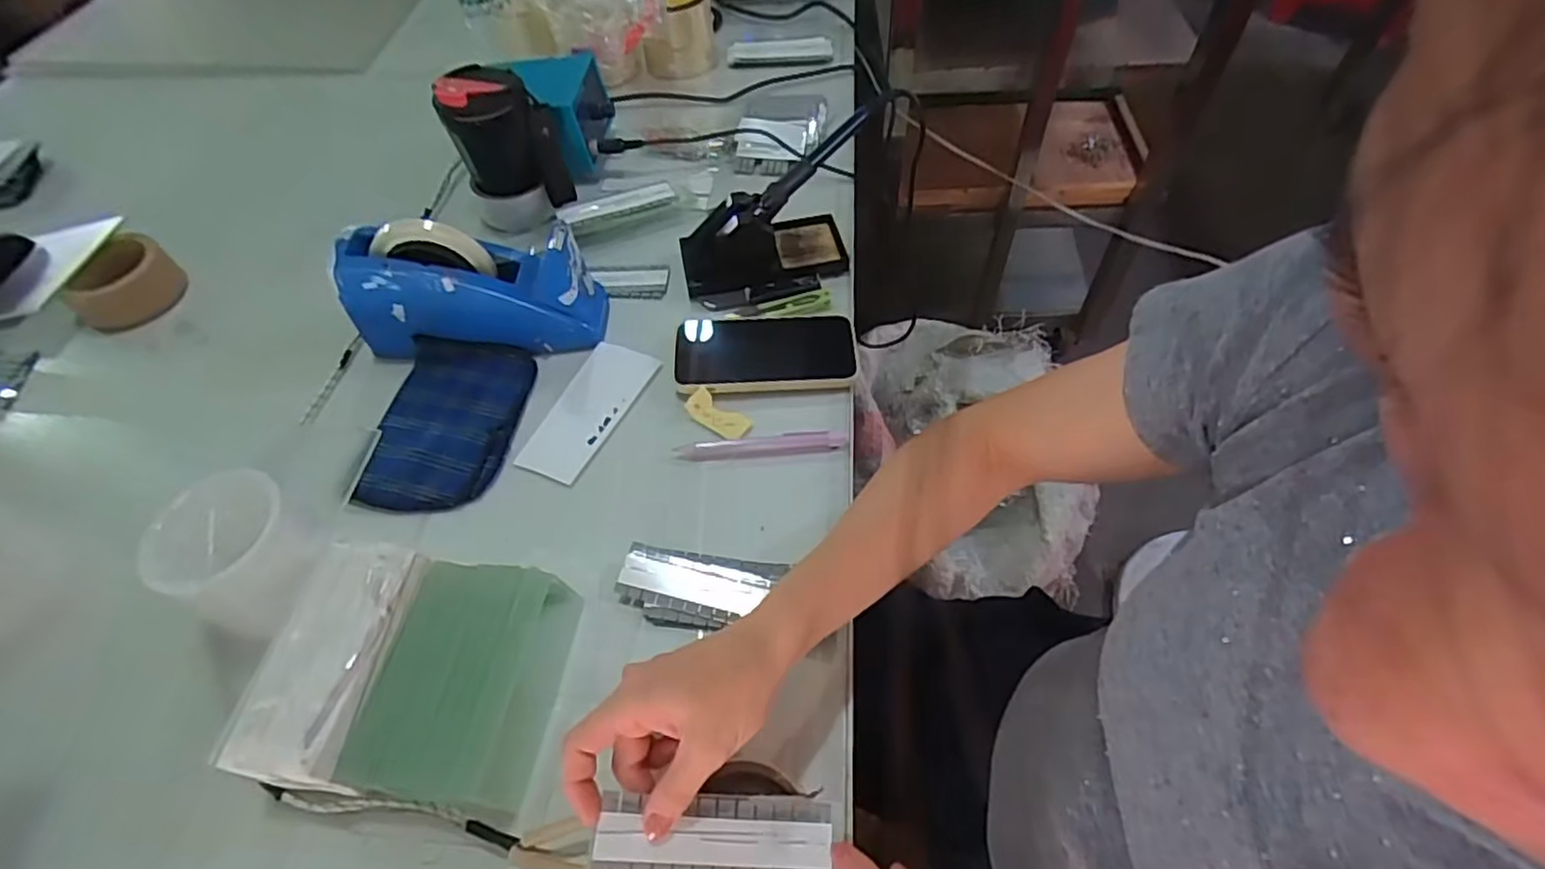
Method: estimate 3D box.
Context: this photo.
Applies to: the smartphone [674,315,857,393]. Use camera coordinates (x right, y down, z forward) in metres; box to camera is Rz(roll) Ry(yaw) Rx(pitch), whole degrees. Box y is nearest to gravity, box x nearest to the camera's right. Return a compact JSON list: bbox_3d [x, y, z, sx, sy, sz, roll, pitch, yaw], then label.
[{"bbox_3d":[-0.006,-0.076,0.632,0.160,0.016,0.088,-2,53,-3],"label":"smartphone"}]

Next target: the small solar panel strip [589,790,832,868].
[{"bbox_3d":[-0.030,0.217,0.375,0.125,0.009,0.042,7,56,-6],"label":"small solar panel strip"}]

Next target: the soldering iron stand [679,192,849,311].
[{"bbox_3d":[-0.009,-0.191,0.684,0.162,0.069,0.095,-14,53,-5],"label":"soldering iron stand"}]

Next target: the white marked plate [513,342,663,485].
[{"bbox_3d":[-0.160,-0.023,0.612,0.068,0.005,0.148,16,56,17],"label":"white marked plate"}]

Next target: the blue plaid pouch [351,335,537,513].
[{"bbox_3d":[-0.279,-0.013,0.598,0.112,0.029,0.169,3,53,8],"label":"blue plaid pouch"}]

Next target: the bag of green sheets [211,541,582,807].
[{"bbox_3d":[-0.226,0.152,0.447,0.162,0.066,0.139,1,53,6],"label":"bag of green sheets"}]

